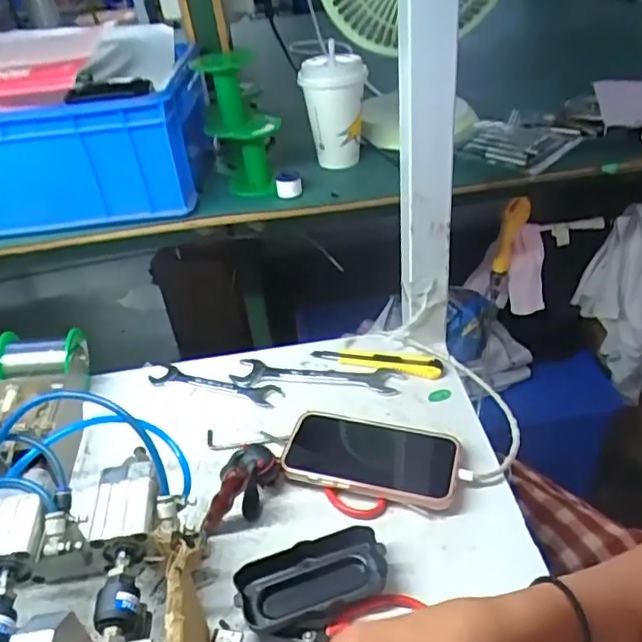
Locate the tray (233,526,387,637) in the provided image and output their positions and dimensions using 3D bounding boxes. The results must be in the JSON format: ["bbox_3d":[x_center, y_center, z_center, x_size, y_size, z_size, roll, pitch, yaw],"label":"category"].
[{"bbox_3d":[-0.006,0.194,0.449,0.108,0.026,0.051,-15,38,-11],"label":"tray"}]

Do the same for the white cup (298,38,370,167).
[{"bbox_3d":[0.017,-0.255,0.723,0.074,0.132,0.075,-3,37,4],"label":"white cup"}]

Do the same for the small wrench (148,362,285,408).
[{"bbox_3d":[-0.114,0.068,0.650,0.150,0.004,0.033,10,40,20],"label":"small wrench"}]

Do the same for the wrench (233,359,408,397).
[{"bbox_3d":[-0.004,0.059,0.639,0.176,0.004,0.035,4,38,12],"label":"wrench"}]

